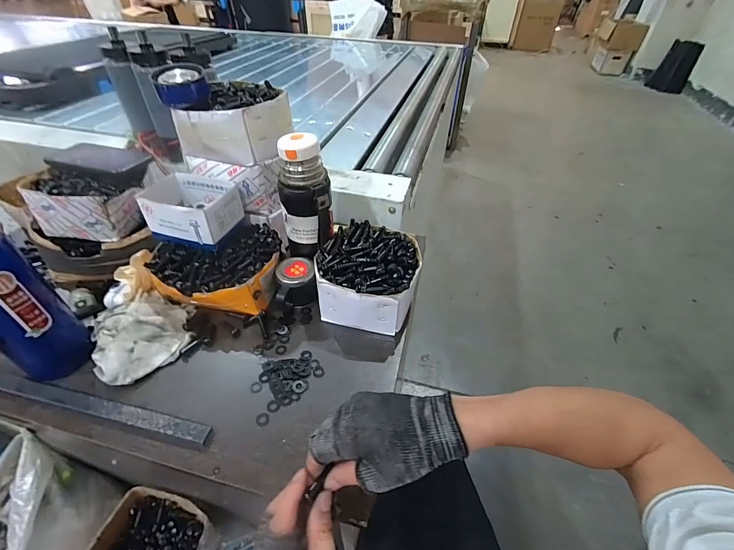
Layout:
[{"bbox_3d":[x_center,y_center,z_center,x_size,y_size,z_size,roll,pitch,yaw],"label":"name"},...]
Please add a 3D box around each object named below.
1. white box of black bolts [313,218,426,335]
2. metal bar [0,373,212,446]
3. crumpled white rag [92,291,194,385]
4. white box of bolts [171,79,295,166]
[{"bbox_3d":[0.001,0.000,0.522,0.148,0.083,0.151,12,45,10],"label":"white box of black bolts"},{"bbox_3d":[-0.395,0.147,0.415,0.432,0.014,0.024,11,44,9],"label":"metal bar"},{"bbox_3d":[-0.316,0.077,0.472,0.108,0.033,0.132,-25,50,-26],"label":"crumpled white rag"},{"bbox_3d":[-0.205,-0.232,0.520,0.148,0.078,0.120,10,44,9],"label":"white box of bolts"}]

